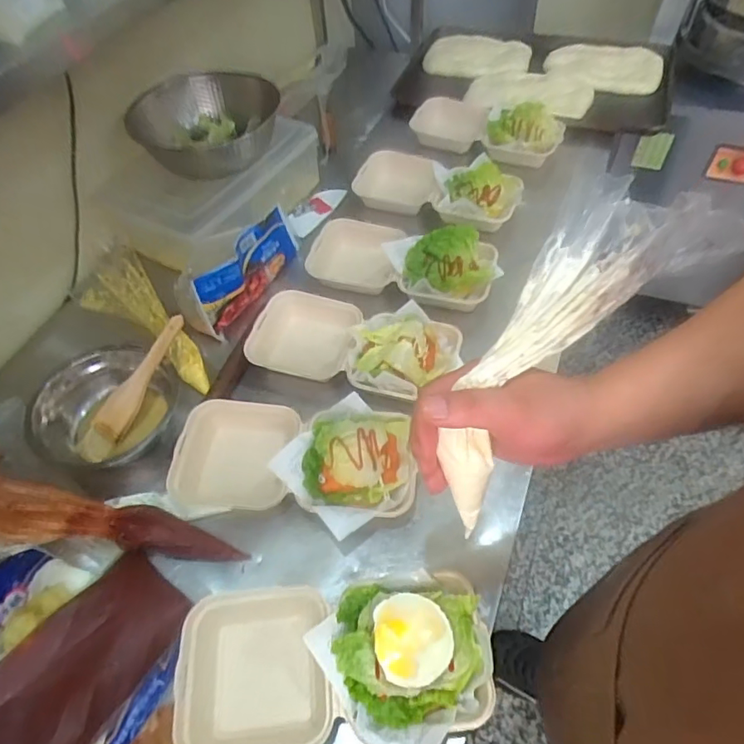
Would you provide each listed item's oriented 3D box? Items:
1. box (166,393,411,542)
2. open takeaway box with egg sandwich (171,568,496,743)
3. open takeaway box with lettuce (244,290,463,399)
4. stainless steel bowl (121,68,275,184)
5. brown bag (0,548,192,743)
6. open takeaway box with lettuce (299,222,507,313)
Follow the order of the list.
[{"bbox_3d":[-0.099,0.116,0.680,0.309,0.074,0.169,3,54,7],"label":"box"},{"bbox_3d":[-0.039,0.291,0.528,0.307,0.064,0.172,0,54,5],"label":"open takeaway box with egg sandwich"},{"bbox_3d":[-0.025,-0.033,0.794,0.310,0.081,0.166,18,57,17],"label":"open takeaway box with lettuce"},{"bbox_3d":[-0.273,-0.415,0.925,0.222,0.120,0.219,-2,53,3],"label":"stainless steel bowl"},{"bbox_3d":[-0.302,0.300,0.523,0.121,0.037,0.239,25,59,21],"label":"brown bag"},{"bbox_3d":[0.054,-0.183,0.902,0.315,0.062,0.185,18,57,17],"label":"open takeaway box with lettuce"}]

